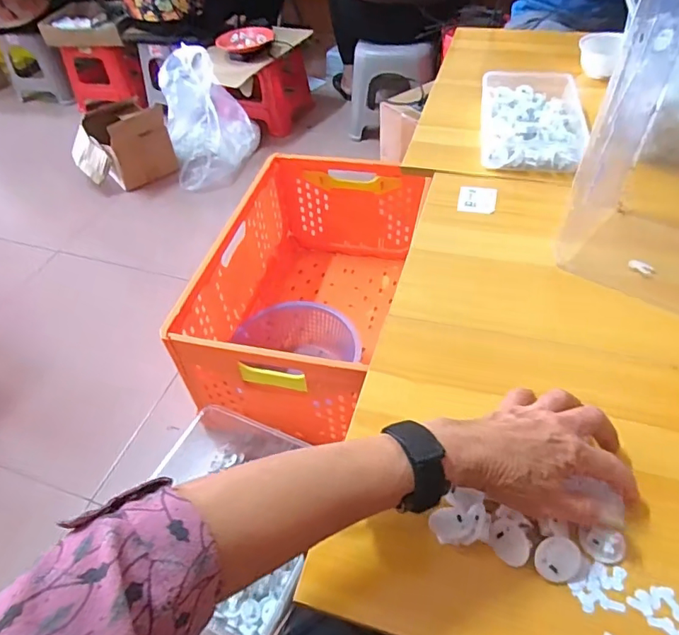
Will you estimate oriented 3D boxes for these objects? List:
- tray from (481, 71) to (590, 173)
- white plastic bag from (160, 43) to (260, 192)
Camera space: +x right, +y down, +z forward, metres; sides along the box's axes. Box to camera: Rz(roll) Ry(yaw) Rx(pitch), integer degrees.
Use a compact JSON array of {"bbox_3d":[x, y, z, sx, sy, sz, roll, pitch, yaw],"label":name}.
[{"bbox_3d":[0.303,-0.320,0.790,0.156,0.042,0.256,9,50,14],"label":"tray"},{"bbox_3d":[-0.429,-0.656,1.635,0.284,0.367,0.242,-11,48,-4],"label":"white plastic bag"}]

